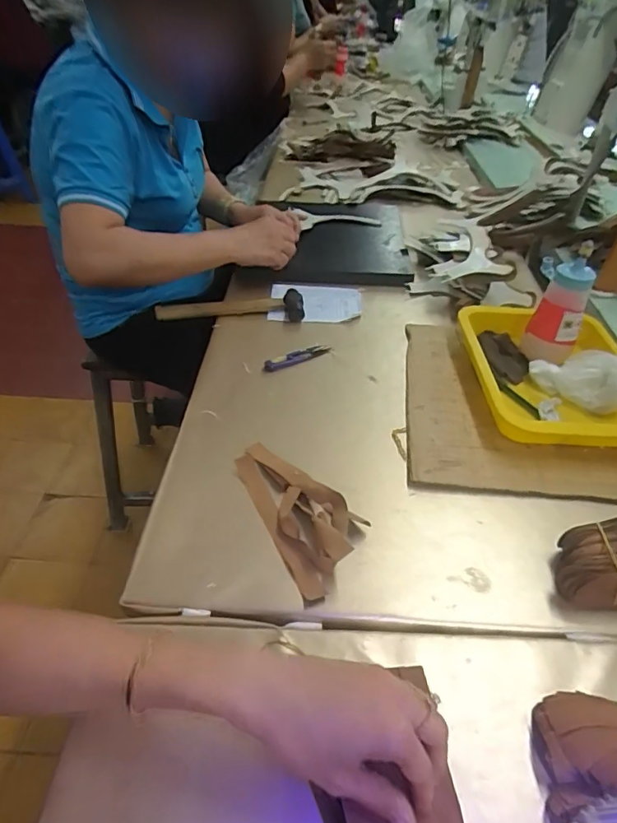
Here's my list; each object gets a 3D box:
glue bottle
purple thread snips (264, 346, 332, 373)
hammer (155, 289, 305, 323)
[{"bbox_3d":[0.319,-0.129,0.637,0.060,0.135,0.048,6,43,6],"label":"glue bottle"},{"bbox_3d":[-0.014,-0.074,0.679,0.101,0.008,0.019,-22,47,-23],"label":"purple thread snips"},{"bbox_3d":[-0.117,-0.159,0.755,0.216,0.025,0.044,-1,42,-1],"label":"hammer"}]

